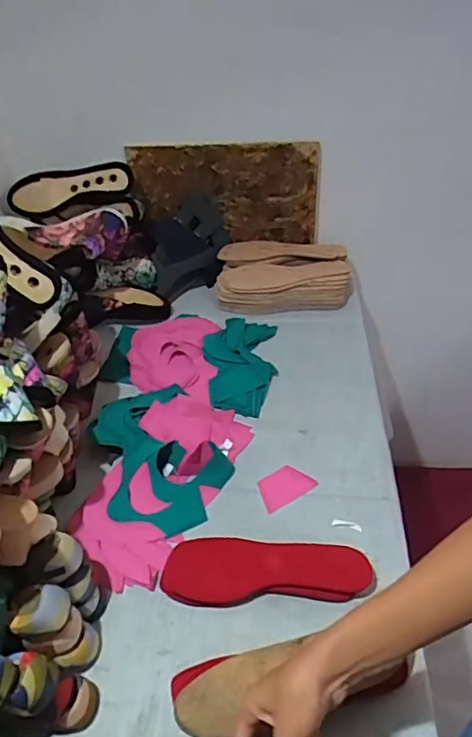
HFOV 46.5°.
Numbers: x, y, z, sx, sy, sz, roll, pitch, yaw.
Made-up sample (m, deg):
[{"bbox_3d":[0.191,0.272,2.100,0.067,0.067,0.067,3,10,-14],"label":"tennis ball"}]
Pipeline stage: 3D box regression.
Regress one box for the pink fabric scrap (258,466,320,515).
[{"bbox_3d":[0.069,0.168,0.785,0.079,0.005,0.057,-28,42,-17],"label":"pink fabric scrap"}]

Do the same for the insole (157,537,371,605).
[{"bbox_3d":[0.037,0.245,0.674,0.245,0.030,0.077,-3,43,3],"label":"insole"}]

